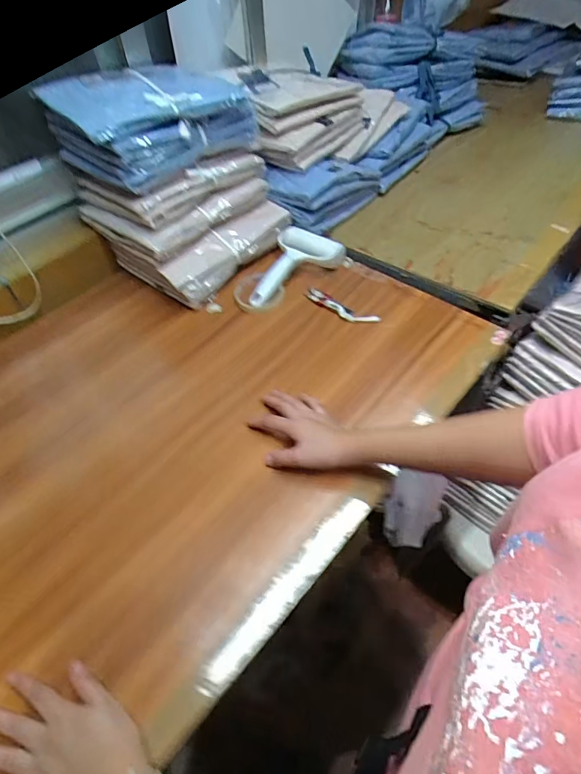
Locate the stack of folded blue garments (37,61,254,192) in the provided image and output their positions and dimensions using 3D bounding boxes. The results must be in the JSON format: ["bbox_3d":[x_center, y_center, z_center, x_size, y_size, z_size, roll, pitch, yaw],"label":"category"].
[{"bbox_3d":[-0.204,-0.418,0.683,0.274,0.091,0.202,-34,58,-23],"label":"stack of folded blue garments"}]

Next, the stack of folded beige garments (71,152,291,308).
[{"bbox_3d":[-0.176,-0.303,0.764,0.262,0.156,0.264,34,61,28],"label":"stack of folded beige garments"}]

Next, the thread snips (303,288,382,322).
[{"bbox_3d":[0.078,-0.128,0.702,0.130,0.011,0.034,28,58,24],"label":"thread snips"}]

